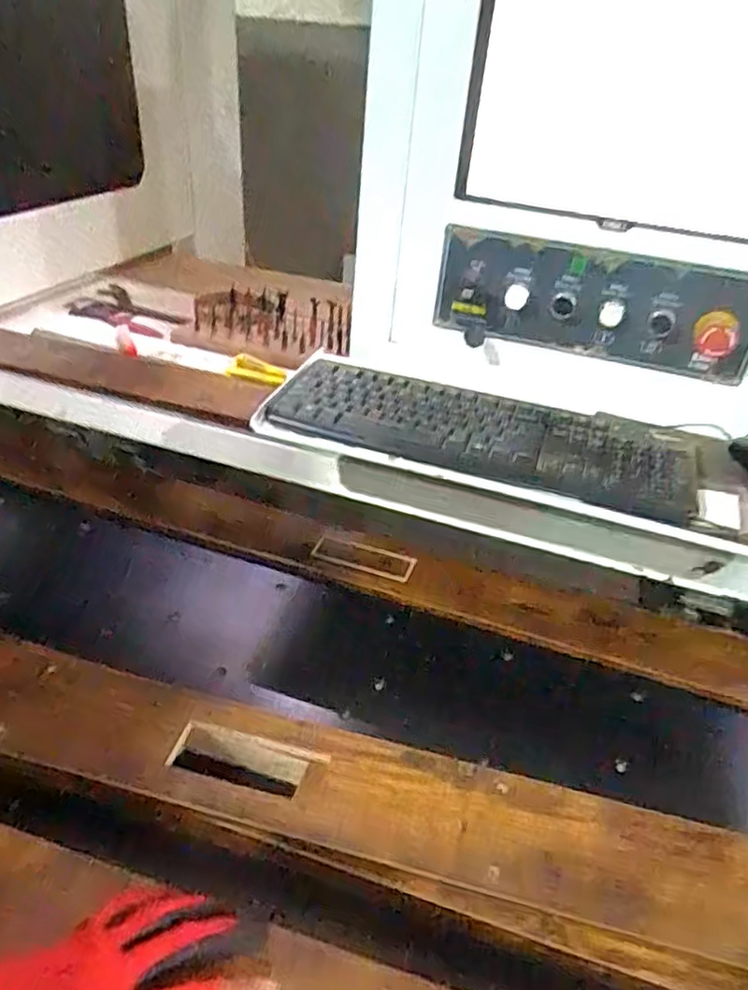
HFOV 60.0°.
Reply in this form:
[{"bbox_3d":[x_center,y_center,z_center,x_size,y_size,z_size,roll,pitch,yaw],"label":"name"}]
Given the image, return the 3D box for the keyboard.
[{"bbox_3d":[0.113,-0.071,0.695,0.437,0.021,0.164,13,36,12],"label":"keyboard"}]

